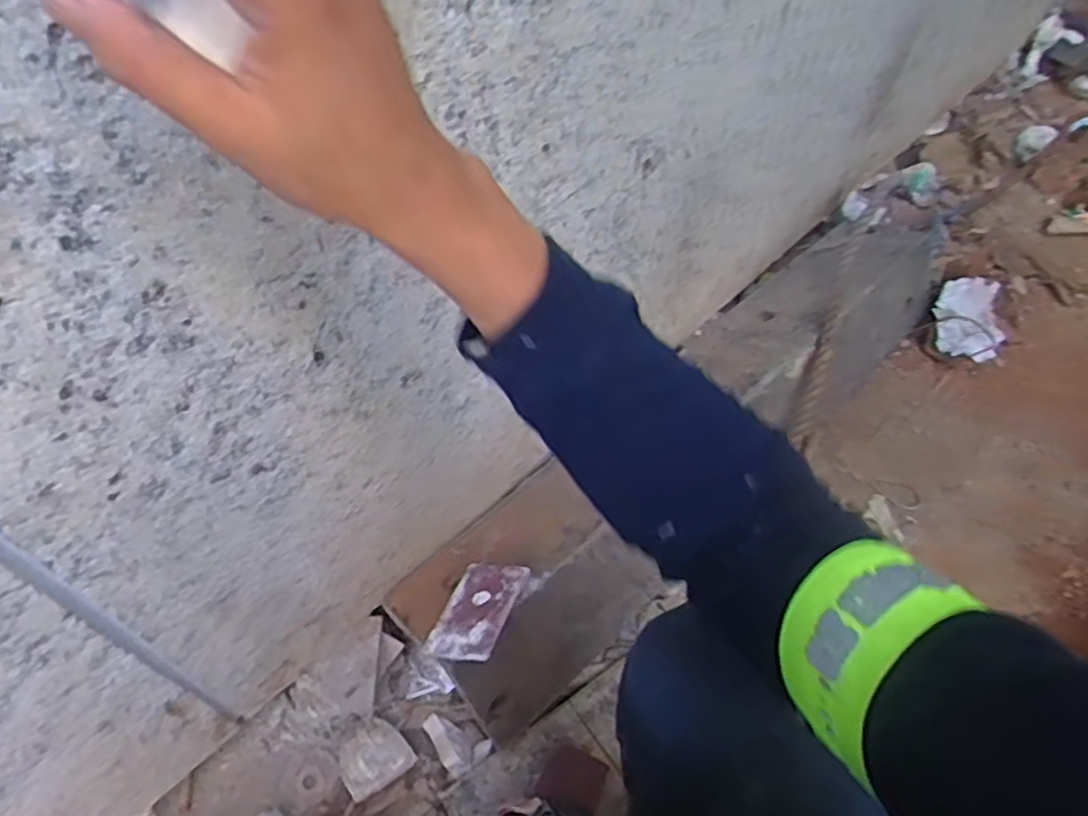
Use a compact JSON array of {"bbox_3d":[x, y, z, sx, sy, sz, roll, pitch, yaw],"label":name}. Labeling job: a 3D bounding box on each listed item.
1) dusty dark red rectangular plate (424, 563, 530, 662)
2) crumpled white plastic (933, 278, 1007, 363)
[{"bbox_3d":[-0.071,0.213,0.782,0.082,0.011,0.122,-2,34,28],"label":"dusty dark red rectangular plate"},{"bbox_3d":[0.704,-0.159,1.211,0.116,0.056,0.156,17,56,10],"label":"crumpled white plastic"}]

